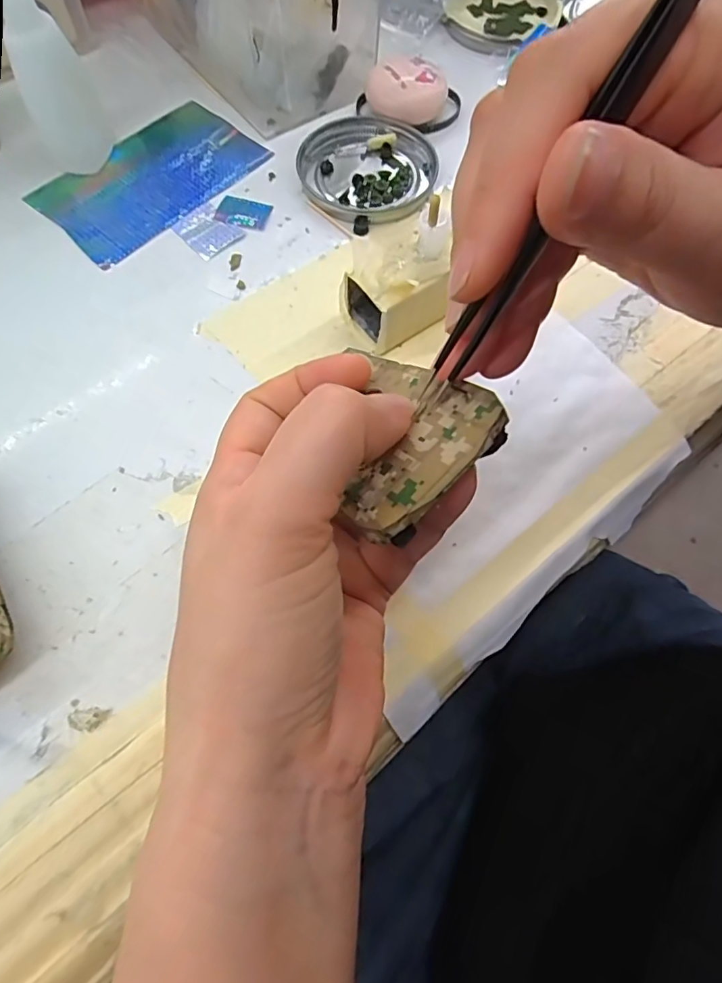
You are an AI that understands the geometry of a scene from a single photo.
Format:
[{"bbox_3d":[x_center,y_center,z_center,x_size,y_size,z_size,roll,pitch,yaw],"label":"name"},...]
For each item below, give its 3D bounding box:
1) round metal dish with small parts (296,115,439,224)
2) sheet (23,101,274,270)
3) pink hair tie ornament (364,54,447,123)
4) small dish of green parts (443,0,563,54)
[{"bbox_3d":[0.002,-0.186,0.305,0.076,0.008,0.079,1,67,-1],"label":"round metal dish with small parts"},{"bbox_3d":[-0.121,-0.184,0.306,0.080,0.004,0.122,39,72,14],"label":"sheet"},{"bbox_3d":[0.027,-0.239,0.316,0.047,0.022,0.032,4,67,0],"label":"pink hair tie ornament"},{"bbox_3d":[0.095,-0.340,0.371,0.072,0.014,0.079,1,67,-1],"label":"small dish of green parts"}]

